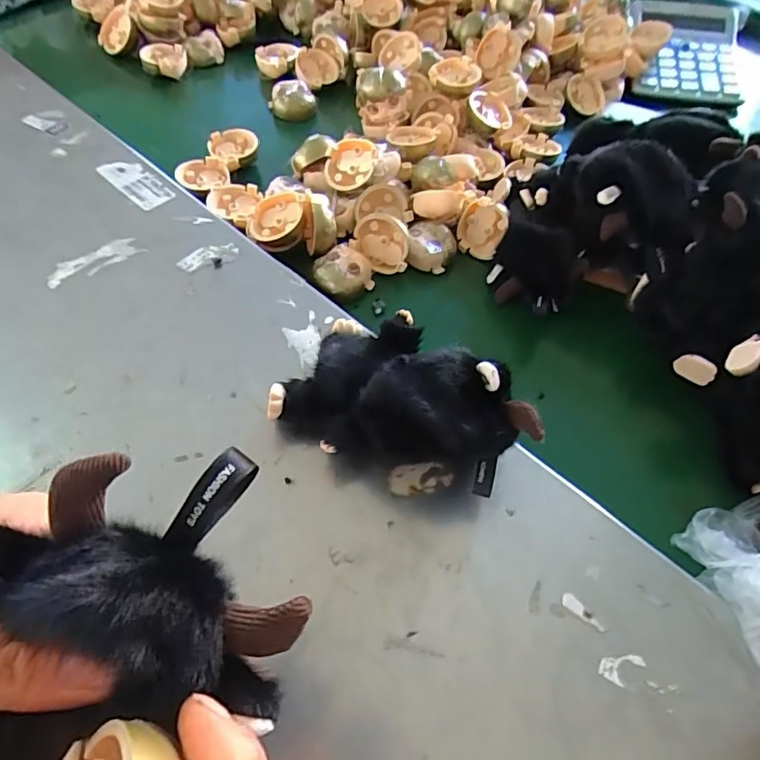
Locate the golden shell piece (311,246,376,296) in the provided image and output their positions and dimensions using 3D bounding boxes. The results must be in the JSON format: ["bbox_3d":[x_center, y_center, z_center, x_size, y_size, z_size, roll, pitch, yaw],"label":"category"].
[{"bbox_3d":[-0.031,-0.089,0.435,0.044,0.020,0.036,-28,61,-20],"label":"golden shell piece"}]

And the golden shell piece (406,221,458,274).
[{"bbox_3d":[0.044,-0.116,0.458,0.040,0.025,0.041,6,55,1],"label":"golden shell piece"}]

